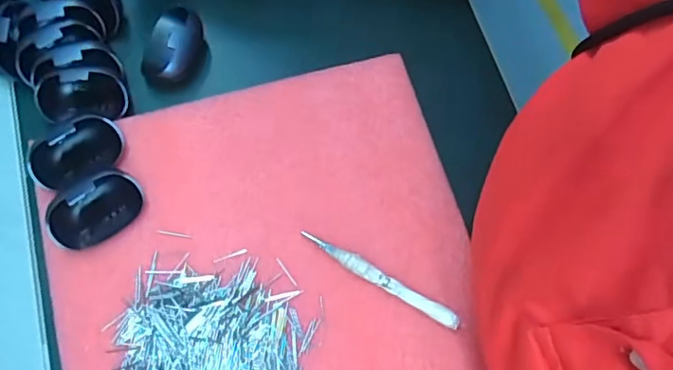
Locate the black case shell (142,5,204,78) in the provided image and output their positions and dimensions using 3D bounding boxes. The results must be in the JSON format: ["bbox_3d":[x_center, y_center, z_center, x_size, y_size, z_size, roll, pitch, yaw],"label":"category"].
[{"bbox_3d":[-0.113,-0.100,0.388,0.033,0.018,0.055,14,70,3],"label":"black case shell"}]

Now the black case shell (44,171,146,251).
[{"bbox_3d":[-0.152,0.014,0.341,0.058,0.016,0.034,-38,118,-15],"label":"black case shell"}]

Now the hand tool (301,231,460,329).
[{"bbox_3d":[0.027,0.059,0.345,0.109,0.011,0.010,29,72,8],"label":"hand tool"}]

